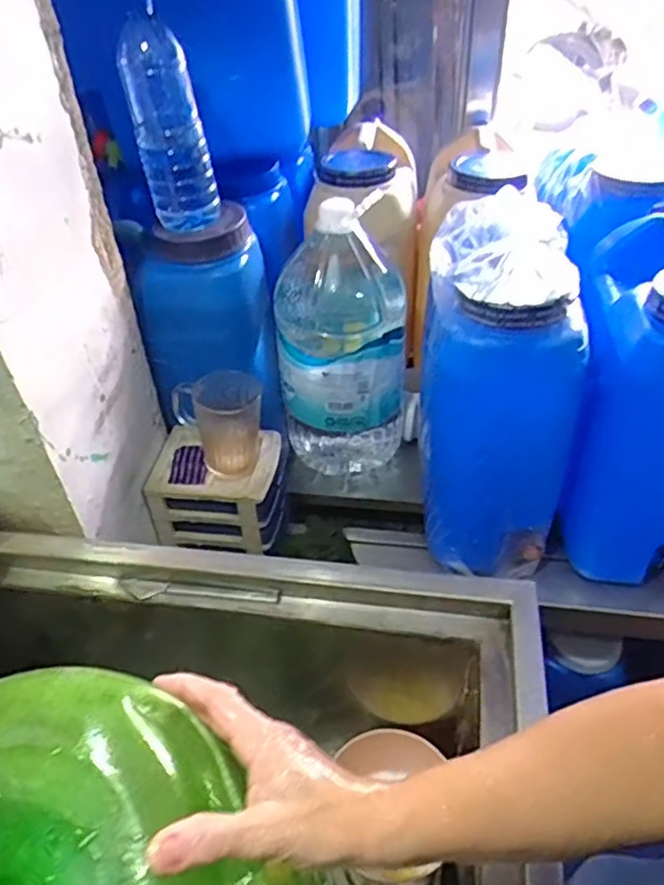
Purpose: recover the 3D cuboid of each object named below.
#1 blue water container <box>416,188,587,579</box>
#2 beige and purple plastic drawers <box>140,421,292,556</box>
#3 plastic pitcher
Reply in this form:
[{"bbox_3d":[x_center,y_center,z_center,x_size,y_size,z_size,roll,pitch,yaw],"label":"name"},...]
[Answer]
[{"bbox_3d":[0.211,-0.060,0.868,0.176,0.412,0.258,0,42,3],"label":"blue water container"},{"bbox_3d":[-0.158,0.071,0.942,0.173,0.115,0.130,1,42,4],"label":"beige and purple plastic drawers"},{"bbox_3d":[-0.146,-0.021,0.873,0.112,0.114,0.080,-11,42,-9],"label":"plastic pitcher"}]

